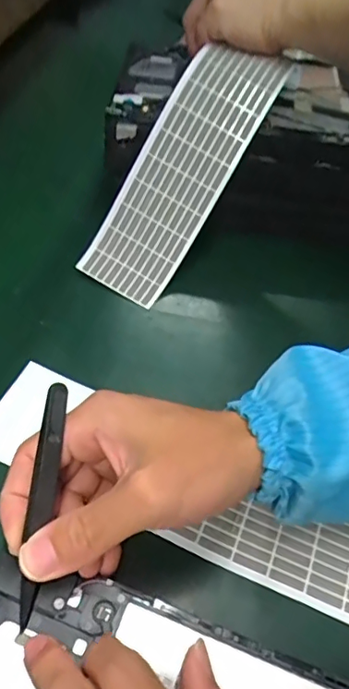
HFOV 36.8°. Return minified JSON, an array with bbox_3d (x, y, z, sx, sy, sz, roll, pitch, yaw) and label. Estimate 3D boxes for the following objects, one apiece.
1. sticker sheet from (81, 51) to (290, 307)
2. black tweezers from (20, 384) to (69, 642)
[{"bbox_3d":[0.007,-0.135,0.408,0.064,0.030,0.211,34,96,21],"label":"sticker sheet"},{"bbox_3d":[-0.061,0.074,0.243,0.012,0.011,0.111,8,88,1],"label":"black tweezers"}]

